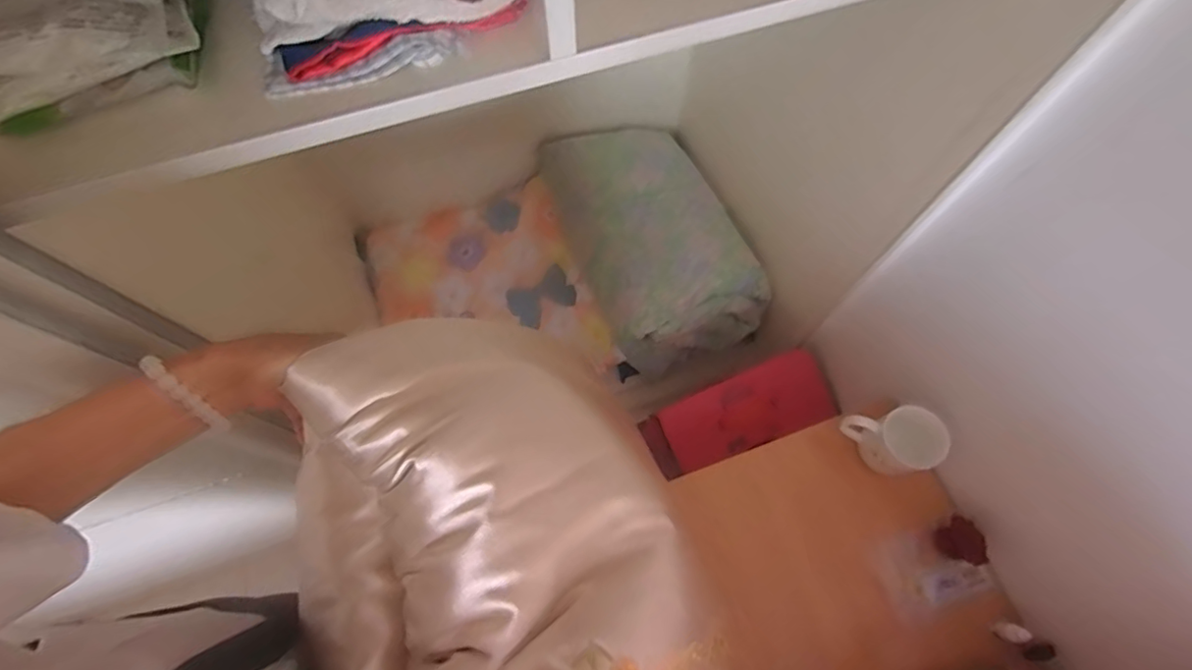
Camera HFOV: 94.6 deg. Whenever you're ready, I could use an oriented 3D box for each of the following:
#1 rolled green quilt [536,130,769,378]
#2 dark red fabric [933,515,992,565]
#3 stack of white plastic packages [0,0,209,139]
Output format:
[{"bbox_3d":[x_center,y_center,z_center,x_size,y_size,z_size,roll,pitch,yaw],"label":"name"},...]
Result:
[{"bbox_3d":[0.109,-0.217,1.119,0.307,0.203,0.520,-20,70,-7],"label":"rolled green quilt"},{"bbox_3d":[0.476,0.271,0.722,0.037,0.057,0.059,-11,69,-4],"label":"dark red fabric"},{"bbox_3d":[-0.351,-0.206,0.369,0.147,0.044,0.103,-18,70,-6],"label":"stack of white plastic packages"}]

